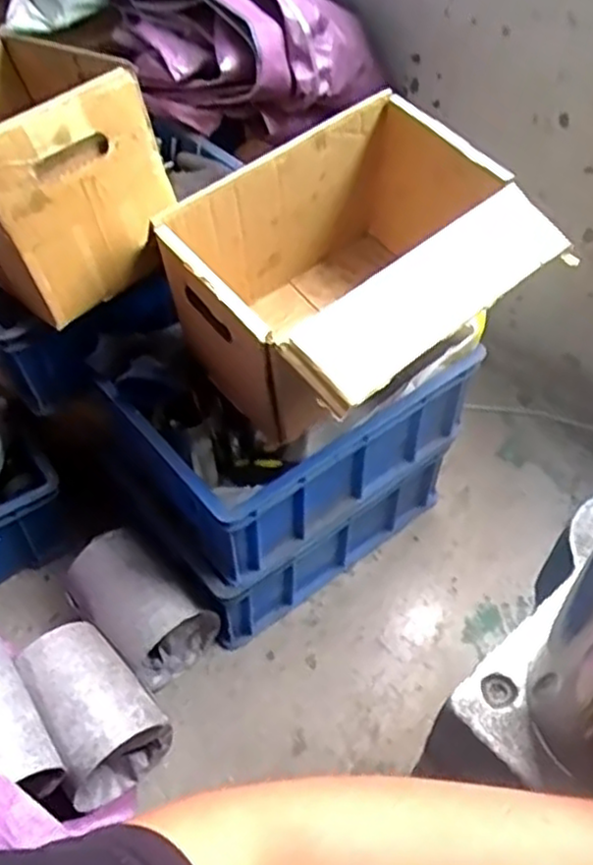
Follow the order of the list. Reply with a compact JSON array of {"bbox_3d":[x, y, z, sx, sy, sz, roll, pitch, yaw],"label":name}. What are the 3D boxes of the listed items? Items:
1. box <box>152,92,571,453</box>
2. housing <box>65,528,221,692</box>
[{"bbox_3d":[0.071,-0.156,0.781,0.351,0.216,0.301,-29,55,-23],"label":"box"},{"bbox_3d":[-0.199,0.219,0.907,0.165,0.118,0.115,35,57,27],"label":"housing"}]

